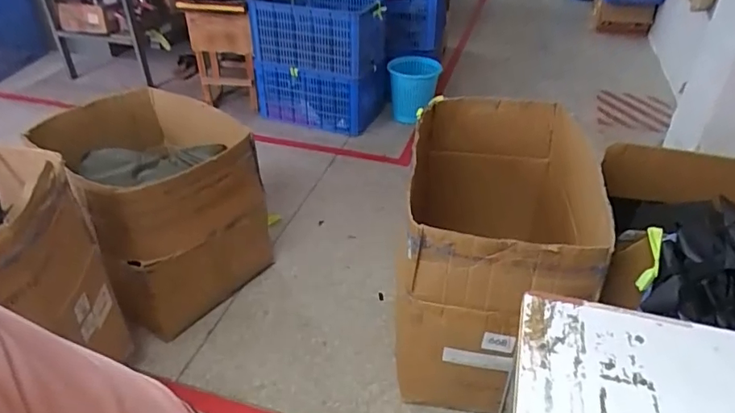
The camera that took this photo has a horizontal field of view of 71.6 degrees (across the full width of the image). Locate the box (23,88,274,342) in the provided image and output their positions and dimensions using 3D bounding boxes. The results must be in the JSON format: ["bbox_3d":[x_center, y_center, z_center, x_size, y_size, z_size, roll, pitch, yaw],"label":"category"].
[{"bbox_3d":[-0.644,0.011,1.633,0.482,0.538,0.563,-29,45,-35],"label":"box"}]

